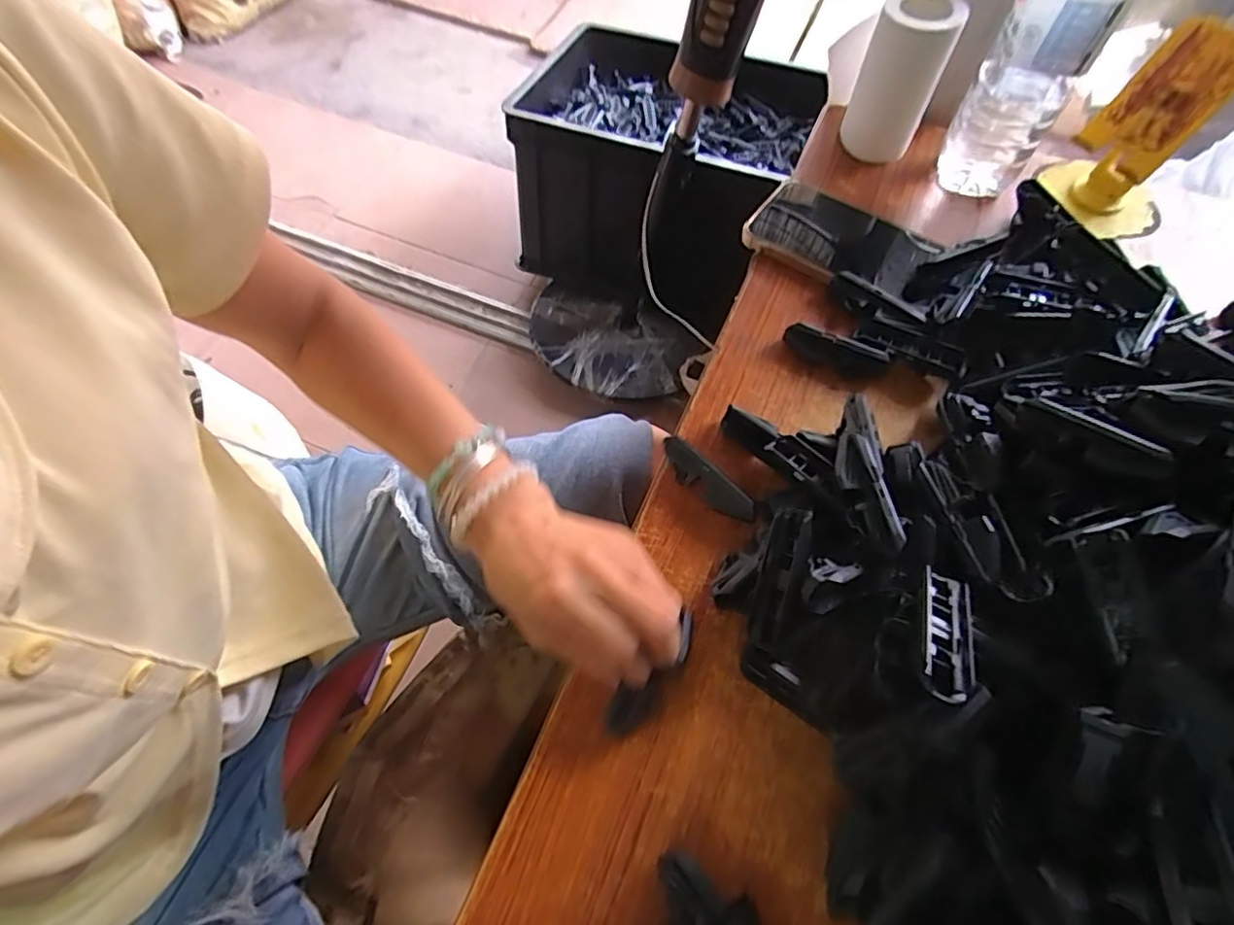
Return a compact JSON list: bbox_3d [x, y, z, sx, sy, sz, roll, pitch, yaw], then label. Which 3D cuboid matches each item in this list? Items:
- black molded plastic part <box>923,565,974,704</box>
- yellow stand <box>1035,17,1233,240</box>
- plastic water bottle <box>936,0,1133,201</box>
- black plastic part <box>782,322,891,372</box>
[{"bbox_3d":[0.148,0.074,0.269,0.022,0.008,0.075,24,39,12],"label":"black molded plastic part"},{"bbox_3d":[0.396,-0.244,0.452,0.082,0.137,0.088,-34,68,-15],"label":"yellow stand"},{"bbox_3d":[0.308,-0.299,0.430,0.065,0.214,0.074,28,67,13],"label":"plastic water bottle"},{"bbox_3d":[0.151,-0.077,0.416,0.069,0.019,0.016,24,66,12],"label":"black plastic part"}]

